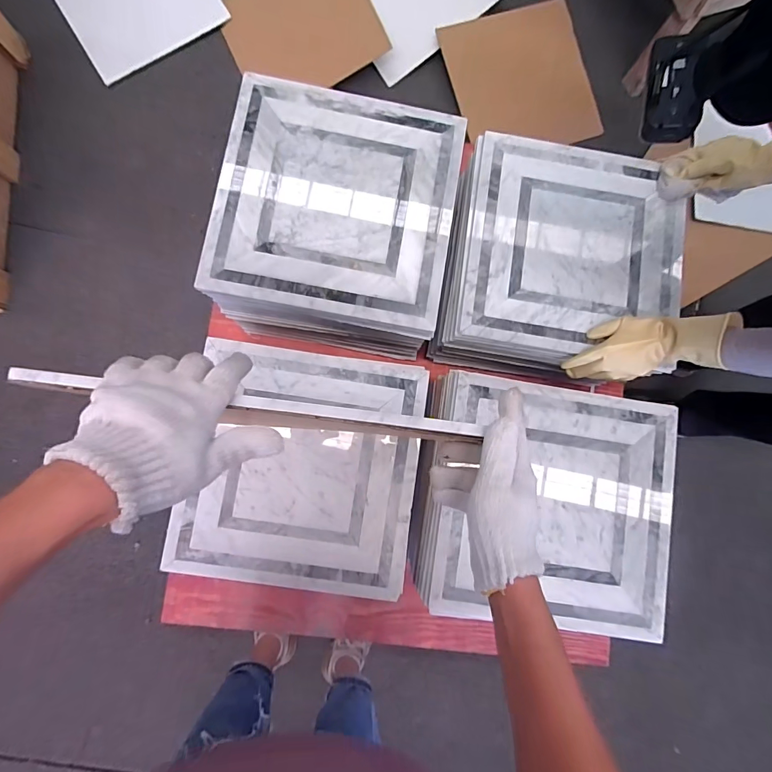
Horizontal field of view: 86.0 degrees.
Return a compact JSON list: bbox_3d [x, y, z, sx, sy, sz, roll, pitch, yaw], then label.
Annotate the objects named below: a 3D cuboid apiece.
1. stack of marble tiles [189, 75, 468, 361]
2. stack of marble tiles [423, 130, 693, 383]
[{"bbox_3d":[-0.093,-0.299,0.828,0.397,0.254,0.411,7,83,-3],"label":"stack of marble tiles"},{"bbox_3d":[0.334,-0.238,0.862,0.416,0.202,0.408,10,83,-3],"label":"stack of marble tiles"}]

